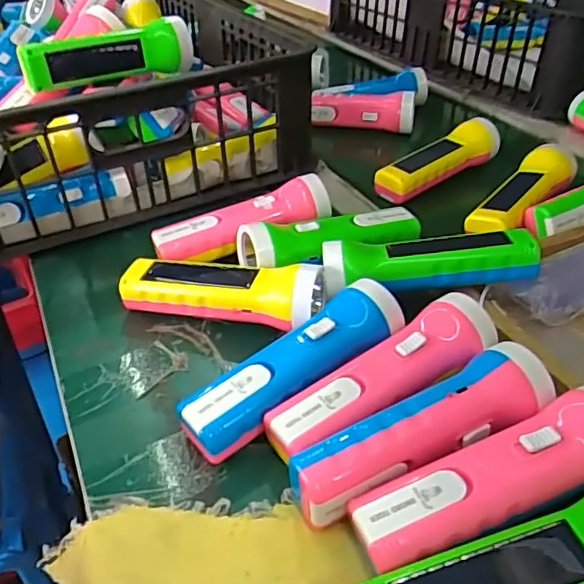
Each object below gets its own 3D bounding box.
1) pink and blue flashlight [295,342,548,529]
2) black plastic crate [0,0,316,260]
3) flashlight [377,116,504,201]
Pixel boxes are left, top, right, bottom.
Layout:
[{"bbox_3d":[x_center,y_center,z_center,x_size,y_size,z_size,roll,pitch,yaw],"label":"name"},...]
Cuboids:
[{"bbox_3d":[0.076,0.081,0.337,0.164,0.053,0.050,-15,40,-19],"label":"pink and blue flashlight"},{"bbox_3d":[-0.276,-0.284,0.747,0.403,0.154,0.603,-16,40,-21],"label":"black plastic crate"},{"bbox_3d":[0.166,-0.152,0.649,0.164,0.047,0.042,-22,43,-27],"label":"flashlight"}]

